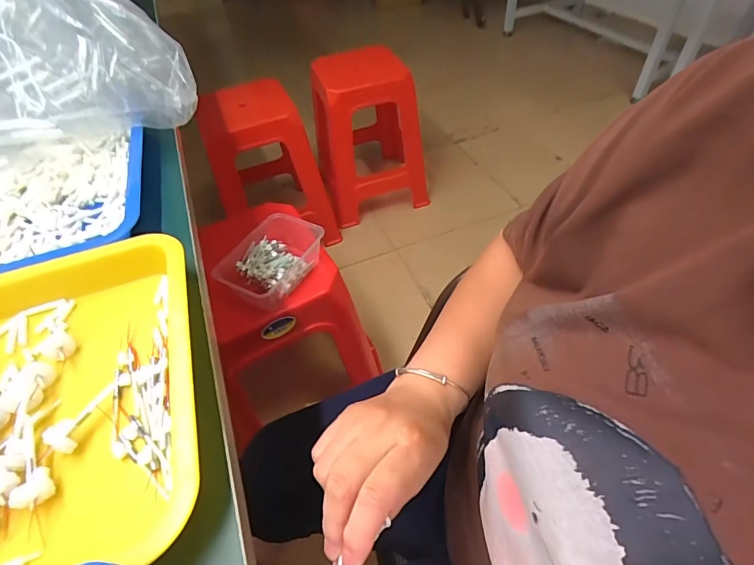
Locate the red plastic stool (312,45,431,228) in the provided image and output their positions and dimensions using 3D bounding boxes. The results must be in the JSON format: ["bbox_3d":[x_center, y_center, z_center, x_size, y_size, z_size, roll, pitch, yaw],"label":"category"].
[{"bbox_3d":[-0.044,-0.504,1.442,0.349,0.470,0.349,-16,49,-9],"label":"red plastic stool"}]

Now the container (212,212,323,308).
[{"bbox_3d":[-0.180,-0.036,0.694,0.119,0.056,0.175,20,53,21],"label":"container"}]

